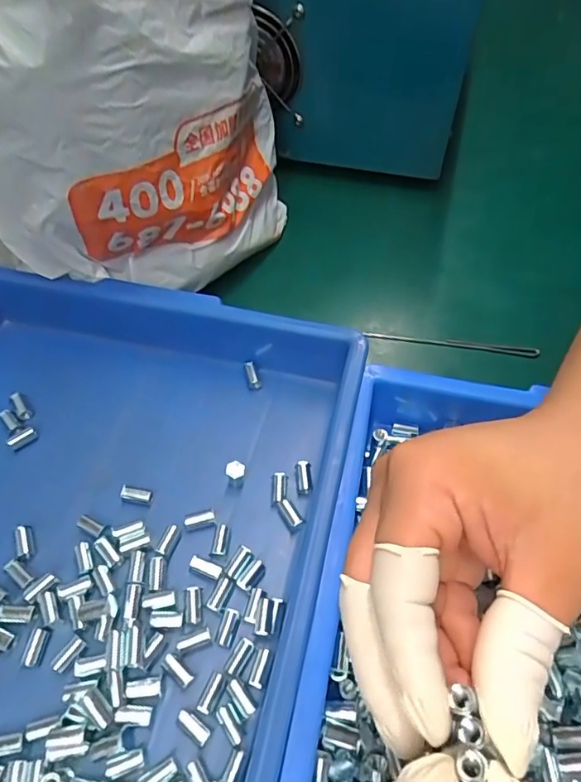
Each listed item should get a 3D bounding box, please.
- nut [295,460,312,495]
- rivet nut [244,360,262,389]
[{"bbox_3d":[0.008,0.051,0.303,0.008,0.009,0.018,-4,55,-4],"label":"nut"},{"bbox_3d":[-0.026,-0.012,0.345,0.008,0.006,0.021,-14,69,-11],"label":"rivet nut"}]

